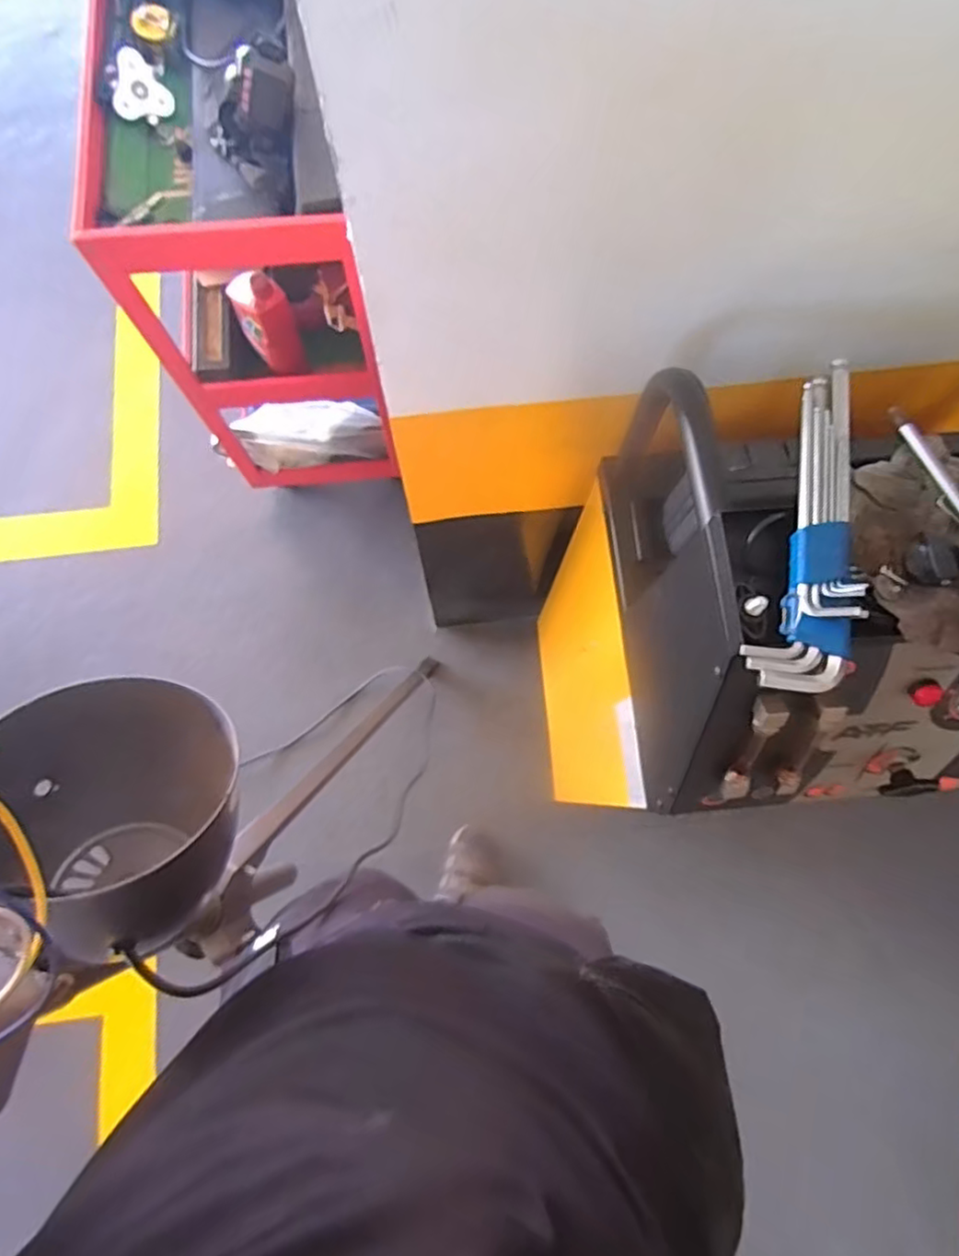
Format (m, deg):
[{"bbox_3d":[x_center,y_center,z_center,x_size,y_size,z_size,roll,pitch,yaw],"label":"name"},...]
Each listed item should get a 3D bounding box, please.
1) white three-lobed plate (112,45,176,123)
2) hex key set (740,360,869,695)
[{"bbox_3d":[-0.439,-0.702,0.842,0.010,0.069,0.077,27,107,43],"label":"white three-lobed plate"},{"bbox_3d":[0.215,-0.068,0.393,0.054,0.029,0.221,18,76,3],"label":"hex key set"}]

